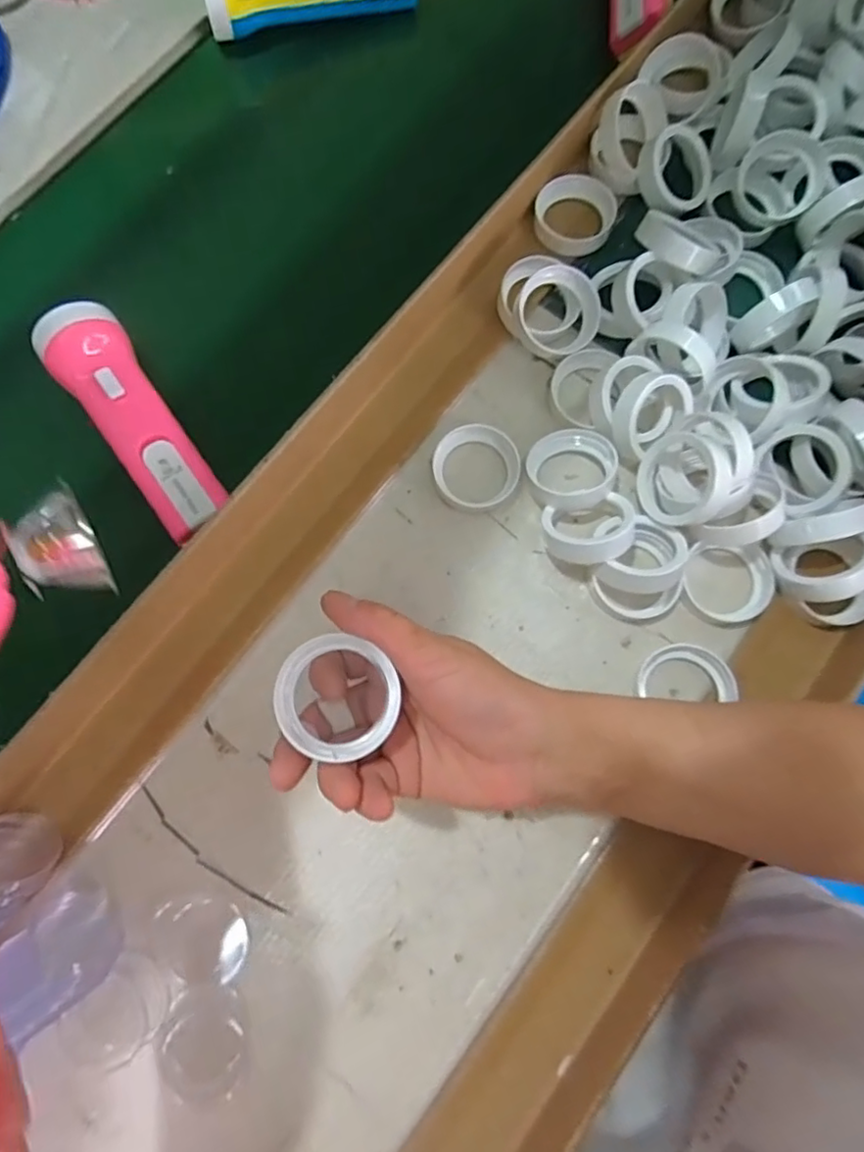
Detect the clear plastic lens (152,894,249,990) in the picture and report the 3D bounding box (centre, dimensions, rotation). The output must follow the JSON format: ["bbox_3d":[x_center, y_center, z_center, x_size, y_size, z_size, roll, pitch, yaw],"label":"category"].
[{"bbox_3d":[-0.125,0.197,0.334,0.050,0.007,0.042,28,75,9],"label":"clear plastic lens"}]

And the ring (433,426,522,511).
[{"bbox_3d":[0.028,-0.068,0.387,0.053,0.014,0.051,0,73,0],"label":"ring"}]

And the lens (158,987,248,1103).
[{"bbox_3d":[-0.120,0.246,0.326,0.044,0.004,0.051,1,73,1],"label":"lens"}]

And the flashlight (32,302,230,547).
[{"bbox_3d":[-0.182,-0.097,0.389,0.052,0.042,0.168,-38,82,-8],"label":"flashlight"}]

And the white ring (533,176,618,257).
[{"bbox_3d":[0.097,-0.245,0.423,0.054,0.018,0.049,24,74,8],"label":"white ring"}]

